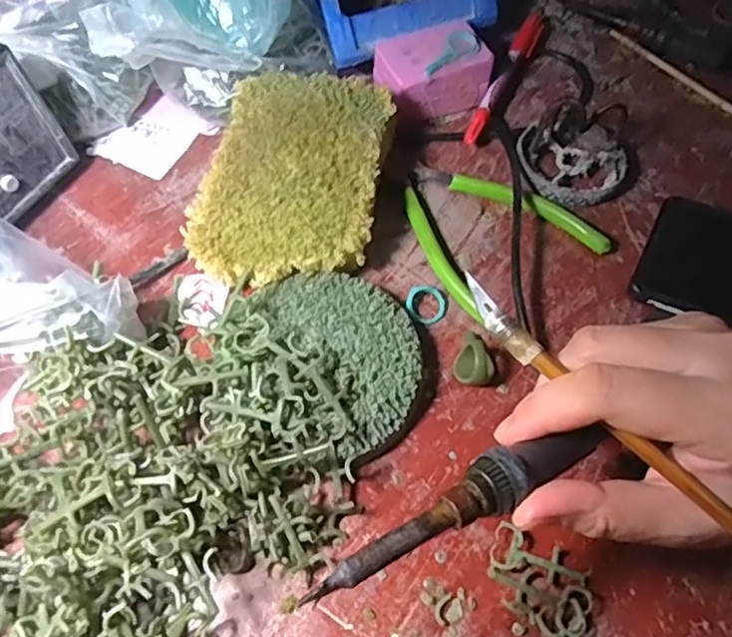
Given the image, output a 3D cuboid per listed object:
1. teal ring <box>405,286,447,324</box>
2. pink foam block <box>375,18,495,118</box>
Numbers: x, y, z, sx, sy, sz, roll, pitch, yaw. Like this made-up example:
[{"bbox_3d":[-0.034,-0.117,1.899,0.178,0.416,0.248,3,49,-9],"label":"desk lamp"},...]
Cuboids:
[{"bbox_3d":[0.034,-0.009,0.343,0.022,0.007,0.022,1,61,-2],"label":"teal ring"},{"bbox_3d":[0.043,-0.164,0.411,0.070,0.039,0.044,-19,63,-12],"label":"pink foam block"}]

